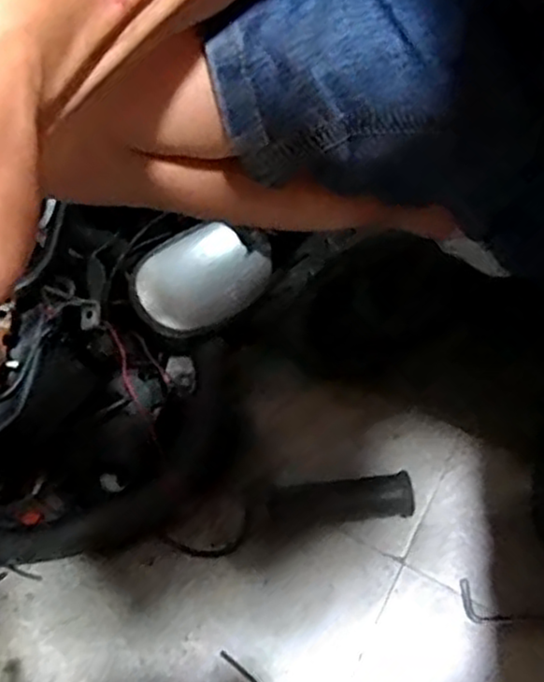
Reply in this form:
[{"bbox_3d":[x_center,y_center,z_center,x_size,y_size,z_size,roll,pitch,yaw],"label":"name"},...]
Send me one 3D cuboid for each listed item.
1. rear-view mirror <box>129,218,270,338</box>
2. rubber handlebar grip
[{"bbox_3d":[-0.061,-0.054,0.640,0.120,0.030,0.089,-37,84,-16],"label":"rear-view mirror"},{"bbox_3d":[0.057,0.130,0.592,0.118,0.038,0.041,-4,60,-1],"label":"rubber handlebar grip"}]

